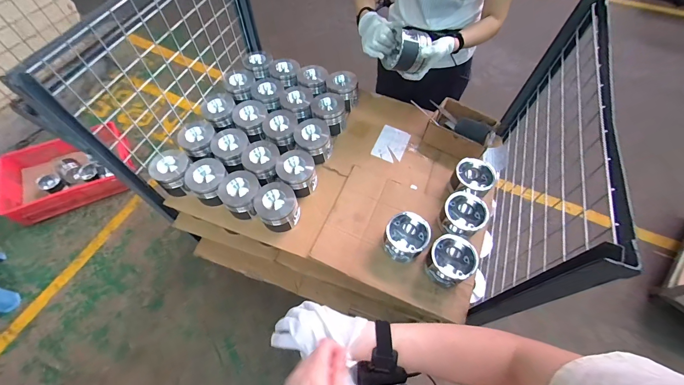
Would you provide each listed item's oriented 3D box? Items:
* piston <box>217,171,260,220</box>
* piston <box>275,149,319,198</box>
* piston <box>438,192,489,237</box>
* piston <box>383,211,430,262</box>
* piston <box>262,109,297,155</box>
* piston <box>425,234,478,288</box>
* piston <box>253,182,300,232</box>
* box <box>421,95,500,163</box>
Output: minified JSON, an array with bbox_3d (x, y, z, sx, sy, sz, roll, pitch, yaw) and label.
[{"bbox_3d":[-0.291,0.008,0.895,0.118,0.091,0.112,4,58,2],"label":"piston"},{"bbox_3d":[-0.137,-0.057,0.930,0.116,0.094,0.110,-6,59,-4],"label":"piston"},{"bbox_3d":[0.340,0.065,0.856,0.112,0.083,0.114,0,58,0],"label":"piston"},{"bbox_3d":[0.170,0.123,0.830,0.111,0.099,0.109,0,58,0],"label":"piston"},{"bbox_3d":[-0.202,-0.205,1.008,0.109,0.083,0.112,5,58,3],"label":"piston"},{"bbox_3d":[0.282,0.182,0.799,0.111,0.100,0.113,0,58,0],"label":"piston"},{"bbox_3d":[-0.187,0.040,0.875,0.115,0.111,0.114,-28,62,-16],"label":"piston"},{"bbox_3d":[0.389,-0.202,1.022,0.205,0.121,0.169,33,64,19],"label":"box"}]

